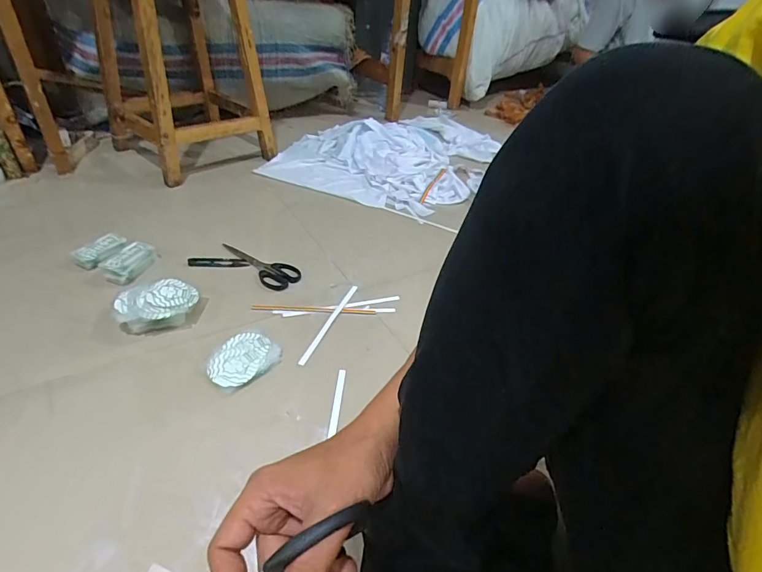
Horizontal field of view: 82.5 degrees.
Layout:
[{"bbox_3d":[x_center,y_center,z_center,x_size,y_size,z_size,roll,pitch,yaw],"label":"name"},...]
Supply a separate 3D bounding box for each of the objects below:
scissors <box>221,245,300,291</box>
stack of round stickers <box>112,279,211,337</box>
[{"bbox_3d":[-0.242,-0.047,0.879,0.186,0.020,0.075,33,45,29],"label":"scissors"},{"bbox_3d":[-0.362,0.036,0.717,0.133,0.049,0.087,-7,40,-20],"label":"stack of round stickers"}]

